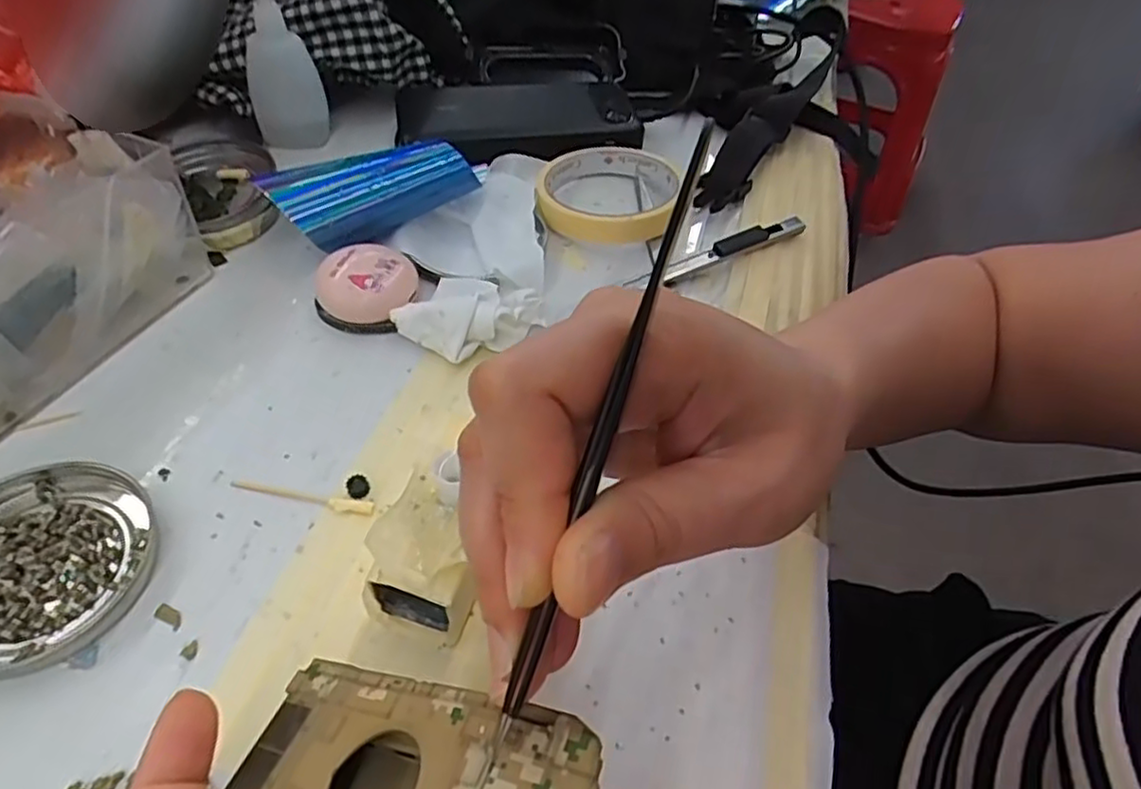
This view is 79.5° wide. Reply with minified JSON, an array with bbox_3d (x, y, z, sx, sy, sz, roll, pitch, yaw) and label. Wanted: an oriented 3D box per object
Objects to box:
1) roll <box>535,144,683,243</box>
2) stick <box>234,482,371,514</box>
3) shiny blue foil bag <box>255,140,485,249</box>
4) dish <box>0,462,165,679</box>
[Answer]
[{"bbox_3d":[0.023,-0.125,0.409,0.081,0.017,0.087,2,50,-3],"label":"roll"},{"bbox_3d":[-0.108,0.041,0.274,0.059,0.004,0.006,10,50,4],"label":"stick"},{"bbox_3d":[-0.101,-0.103,0.362,0.108,0.046,0.026,-12,52,-15],"label":"shiny blue foil bag"},{"bbox_3d":[-0.194,0.060,0.246,0.080,0.010,0.077,2,50,-3],"label":"dish"}]

